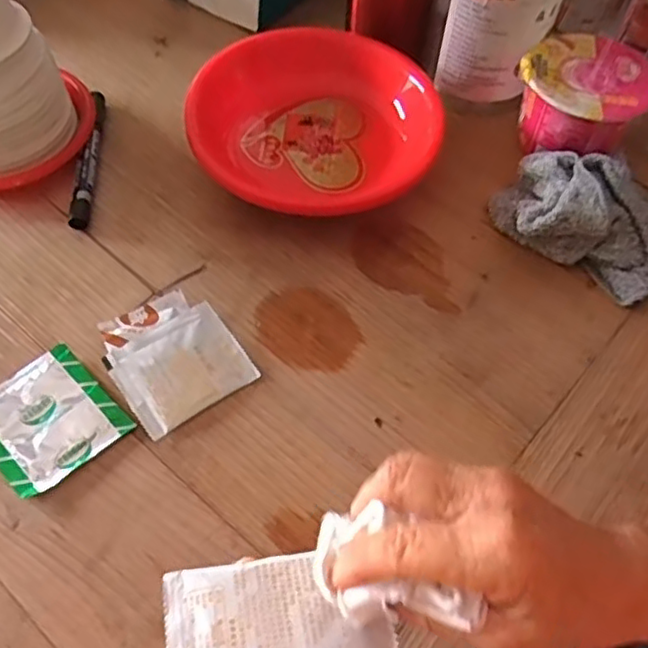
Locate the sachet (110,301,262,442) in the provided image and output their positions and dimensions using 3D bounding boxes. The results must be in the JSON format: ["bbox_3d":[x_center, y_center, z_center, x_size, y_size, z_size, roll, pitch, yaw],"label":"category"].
[{"bbox_3d":[-0.090,0.030,0.418,0.077,0.014,0.059,-33,66,-20],"label":"sachet"}]

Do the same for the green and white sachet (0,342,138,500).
[{"bbox_3d":[-0.171,0.058,0.401,0.074,0.006,0.078,-39,68,-22],"label":"green and white sachet"}]

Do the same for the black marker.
[{"bbox_3d":[-0.183,-0.131,0.508,0.012,0.014,0.136,-2,59,-4],"label":"black marker"}]

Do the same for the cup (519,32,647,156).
[{"bbox_3d":[0.198,-0.172,0.515,0.094,0.069,0.102,1,59,-2],"label":"cup"}]

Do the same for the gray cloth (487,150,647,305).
[{"bbox_3d":[0.192,-0.080,0.473,0.126,0.052,0.087,27,62,13],"label":"gray cloth"}]

